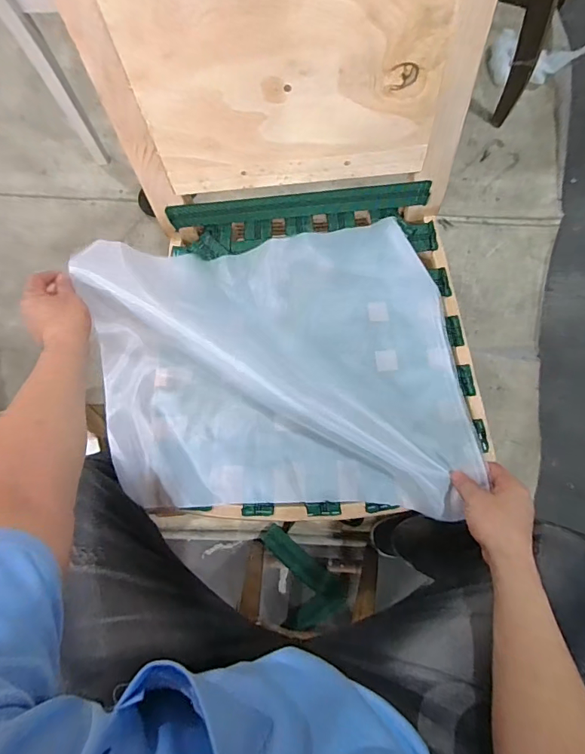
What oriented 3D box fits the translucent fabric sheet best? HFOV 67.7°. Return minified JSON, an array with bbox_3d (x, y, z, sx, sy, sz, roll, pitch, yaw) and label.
[{"bbox_3d":[-0.025,-0.009,0.635,0.510,0.063,0.403,-6,83,2],"label":"translucent fabric sheet"}]

